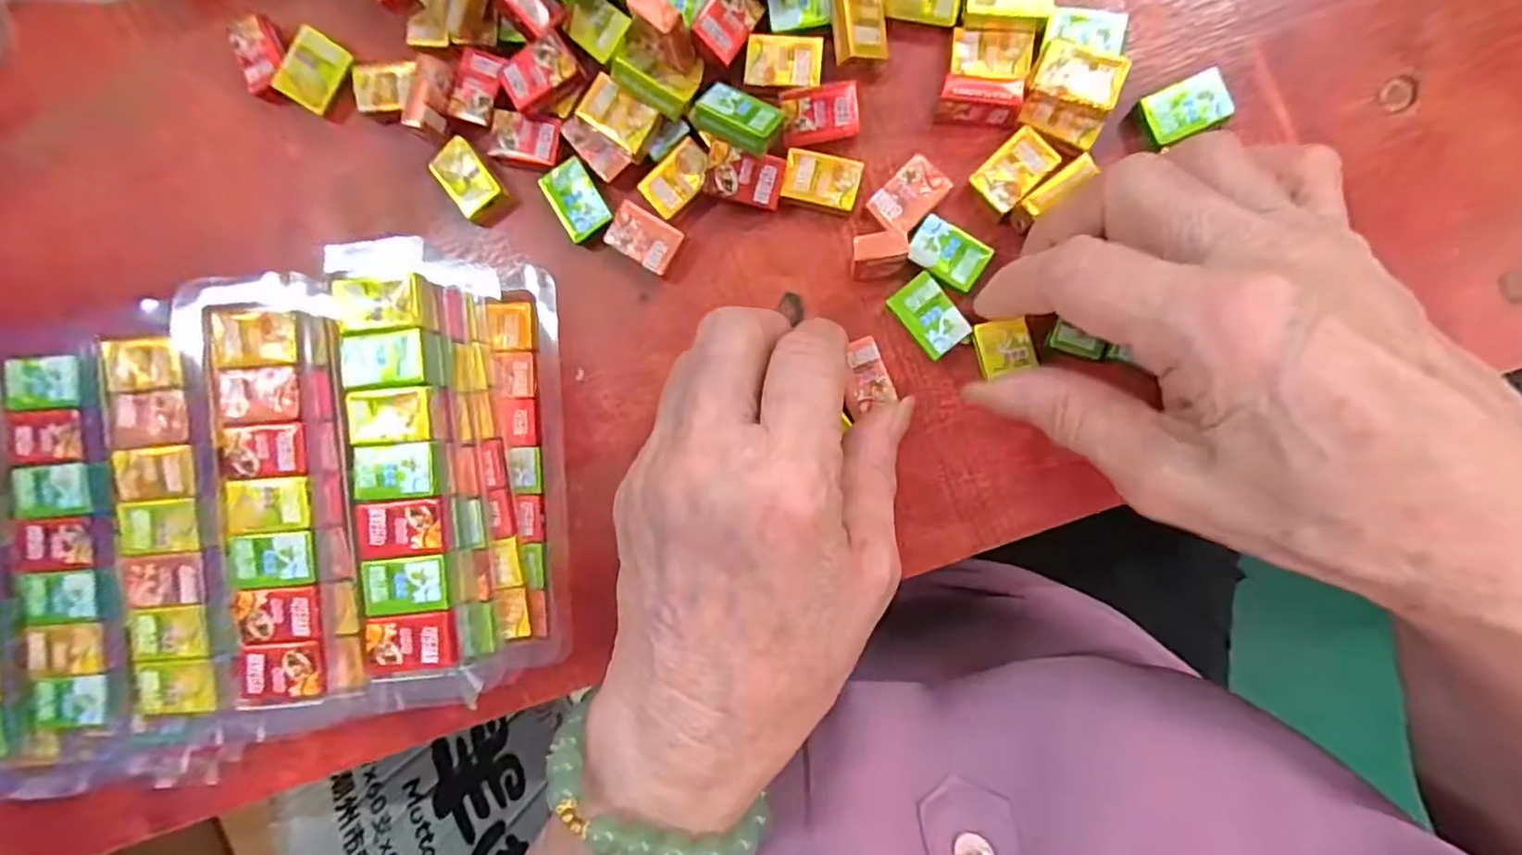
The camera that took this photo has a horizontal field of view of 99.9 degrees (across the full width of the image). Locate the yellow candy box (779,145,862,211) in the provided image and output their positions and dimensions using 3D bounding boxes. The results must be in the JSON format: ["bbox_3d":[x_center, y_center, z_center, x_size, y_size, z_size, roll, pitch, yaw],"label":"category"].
[{"bbox_3d":[0.020,-0.082,0.211,0.025,0.004,0.017,14,93,5],"label":"yellow candy box"}]

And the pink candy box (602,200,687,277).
[{"bbox_3d":[-0.040,-0.065,0.219,0.025,0.004,0.017,33,94,4],"label":"pink candy box"}]

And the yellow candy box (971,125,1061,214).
[{"bbox_3d":[0.082,-0.083,0.209,0.026,0.007,0.017,-43,87,5],"label":"yellow candy box"}]

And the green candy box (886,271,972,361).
[{"bbox_3d":[0.055,-0.037,0.212,0.016,0.006,0.025,-38,88,5],"label":"green candy box"}]

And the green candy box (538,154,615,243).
[{"bbox_3d":[-0.064,-0.079,0.221,0.018,0.004,0.027,-30,89,5],"label":"green candy box"}]

